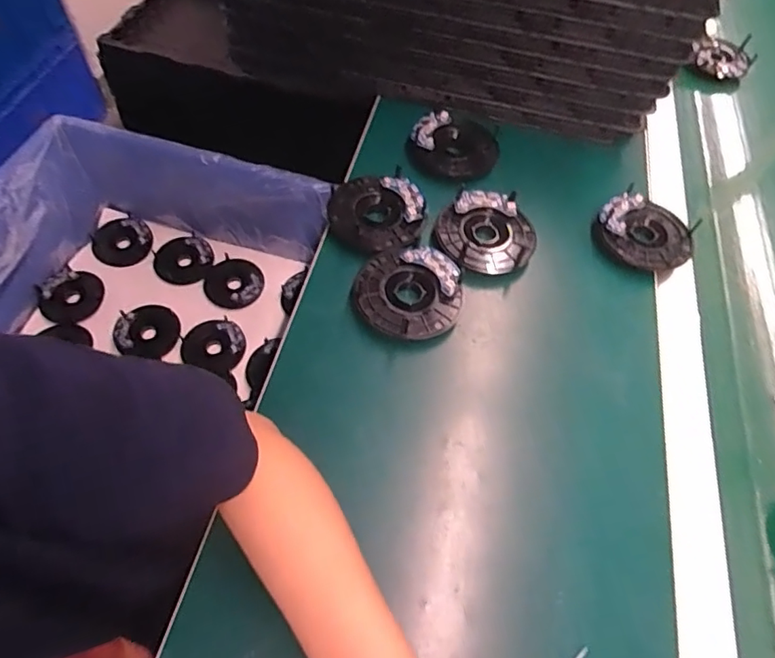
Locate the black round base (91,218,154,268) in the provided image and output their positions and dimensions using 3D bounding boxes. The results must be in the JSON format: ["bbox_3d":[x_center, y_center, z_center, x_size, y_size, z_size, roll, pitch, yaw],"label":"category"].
[{"bbox_3d":[-0.482,-0.157,0.963,0.103,0.012,0.093,17,80,2],"label":"black round base"}]

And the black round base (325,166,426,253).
[{"bbox_3d":[-0.012,-0.121,0.540,0.097,0.012,0.095,2,58,-3],"label":"black round base"}]

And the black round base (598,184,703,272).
[{"bbox_3d":[0.276,-0.105,0.564,0.097,0.032,0.092,2,58,-3],"label":"black round base"}]

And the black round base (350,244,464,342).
[{"bbox_3d":[0.021,-0.035,0.493,0.099,0.017,0.097,2,58,-3],"label":"black round base"}]

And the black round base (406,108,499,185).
[{"bbox_3d":[0.076,-0.210,0.606,0.100,0.018,0.108,2,58,-3],"label":"black round base"}]

